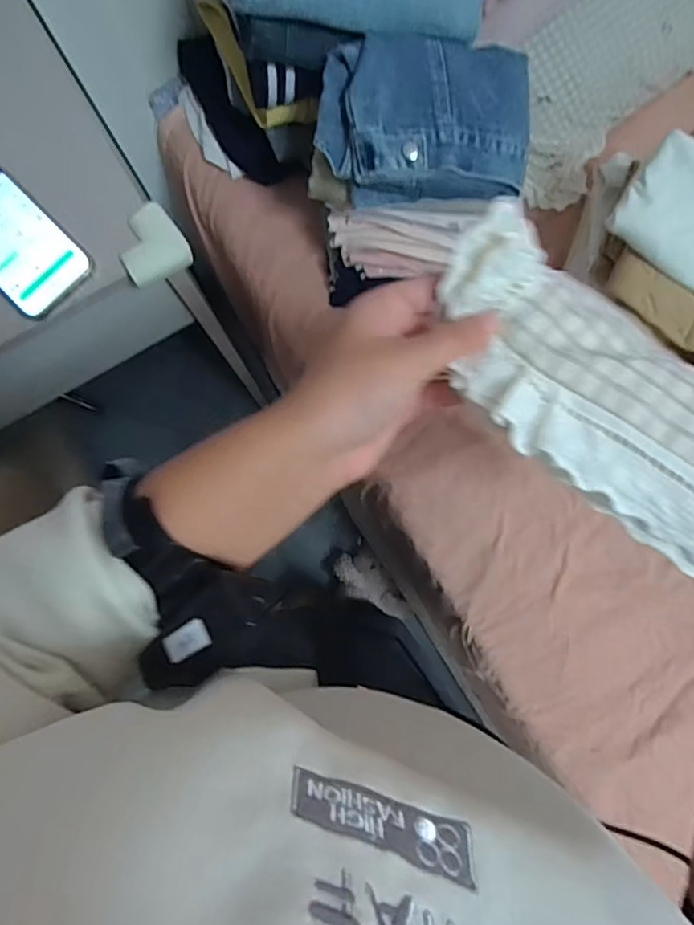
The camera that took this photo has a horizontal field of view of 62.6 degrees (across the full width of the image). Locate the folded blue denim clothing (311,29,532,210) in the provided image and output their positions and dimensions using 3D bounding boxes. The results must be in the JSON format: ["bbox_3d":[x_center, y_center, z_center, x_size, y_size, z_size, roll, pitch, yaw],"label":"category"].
[{"bbox_3d":[0.087,-0.379,0.635,0.236,0.075,0.157,3,85,0],"label":"folded blue denim clothing"}]

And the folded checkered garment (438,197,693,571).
[{"bbox_3d":[0.144,-0.018,0.278,0.242,0.027,0.095,41,86,2],"label":"folded checkered garment"}]

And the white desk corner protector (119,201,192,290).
[{"bbox_3d":[-0.175,-0.193,0.511,0.060,0.023,0.055,-36,86,-4],"label":"white desk corner protector"}]

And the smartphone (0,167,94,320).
[{"bbox_3d":[-0.298,-0.201,0.493,0.074,0.012,0.156,-44,87,-4],"label":"smartphone"}]

